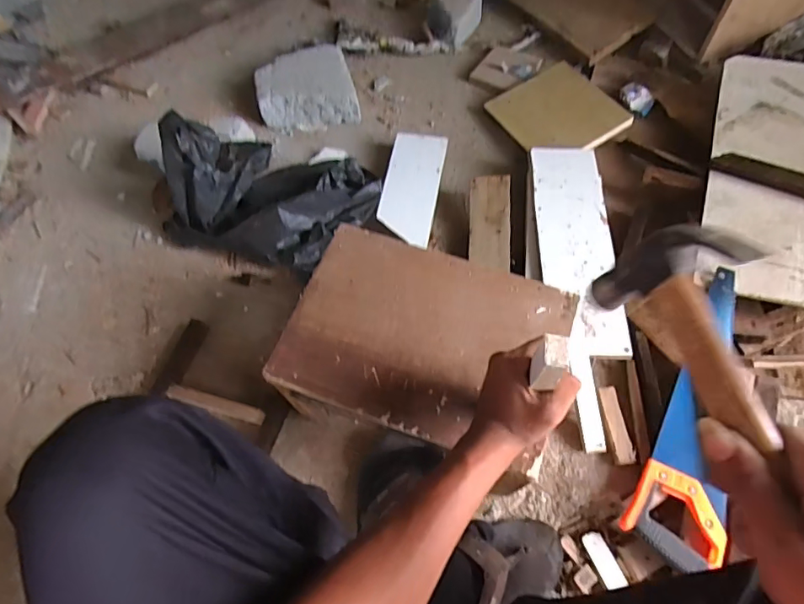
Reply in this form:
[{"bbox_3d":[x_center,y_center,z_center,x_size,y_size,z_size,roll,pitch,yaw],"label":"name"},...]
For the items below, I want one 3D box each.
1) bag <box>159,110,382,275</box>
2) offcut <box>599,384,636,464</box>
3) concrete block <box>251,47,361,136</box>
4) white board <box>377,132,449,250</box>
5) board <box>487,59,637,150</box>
[{"bbox_3d":[-0.229,-0.186,0.837,0.357,0.196,0.181,13,63,10],"label":"bag"},{"bbox_3d":[0.312,0.180,0.718,0.028,0.019,0.110,-6,64,1],"label":"offcut"},{"bbox_3d":[-0.208,-0.456,1.052,0.202,0.071,0.192,-15,64,-4],"label":"concrete block"},{"bbox_3d":[0.018,-0.216,0.909,0.101,0.018,0.241,9,67,6],"label":"white board"},{"bbox_3d":[0.305,-0.378,0.975,0.187,0.023,0.228,-33,62,2],"label":"board"}]

